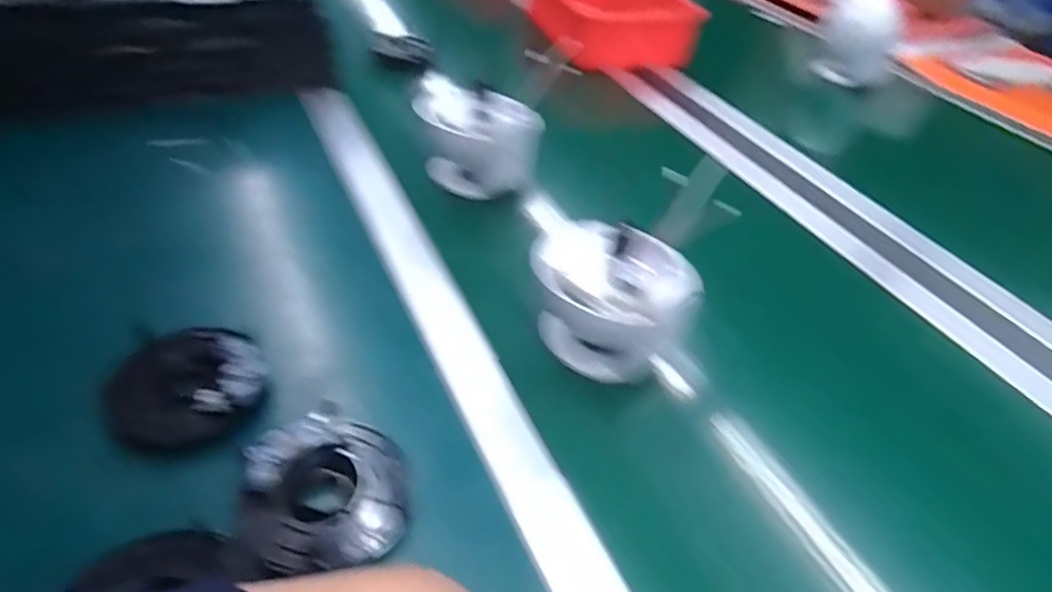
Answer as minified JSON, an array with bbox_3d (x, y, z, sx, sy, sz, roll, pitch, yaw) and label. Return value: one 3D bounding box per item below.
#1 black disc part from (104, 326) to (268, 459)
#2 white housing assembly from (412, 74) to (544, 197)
[{"bbox_3d":[-0.237,0.063,0.437,0.094,0.028,0.096,3,40,-2],"label":"black disc part"},{"bbox_3d":[-0.049,-0.170,0.667,0.123,0.121,0.063,-2,41,-8],"label":"white housing assembly"}]

